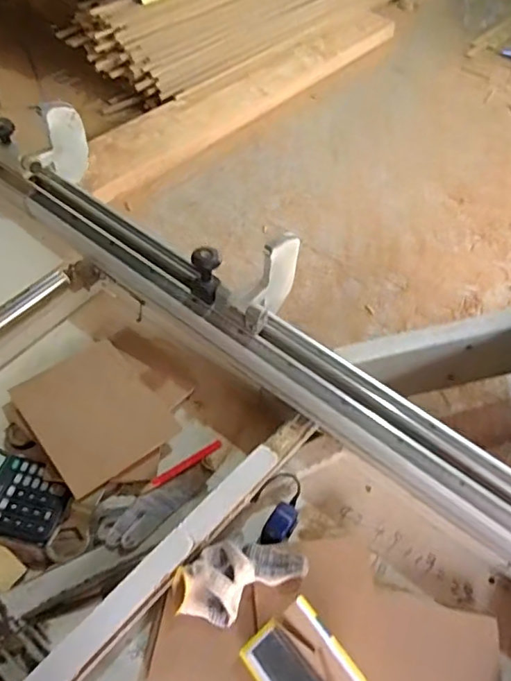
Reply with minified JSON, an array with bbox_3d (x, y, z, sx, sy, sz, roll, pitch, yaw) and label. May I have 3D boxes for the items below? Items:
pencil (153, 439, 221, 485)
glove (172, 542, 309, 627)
[{"bbox_3d":[-0.107,0.193,0.830,0.123,0.007,0.014,-27,59,-23],"label":"pencil"},{"bbox_3d":[-0.026,0.323,0.723,0.175,0.063,0.092,-23,60,-20],"label":"glove"}]

